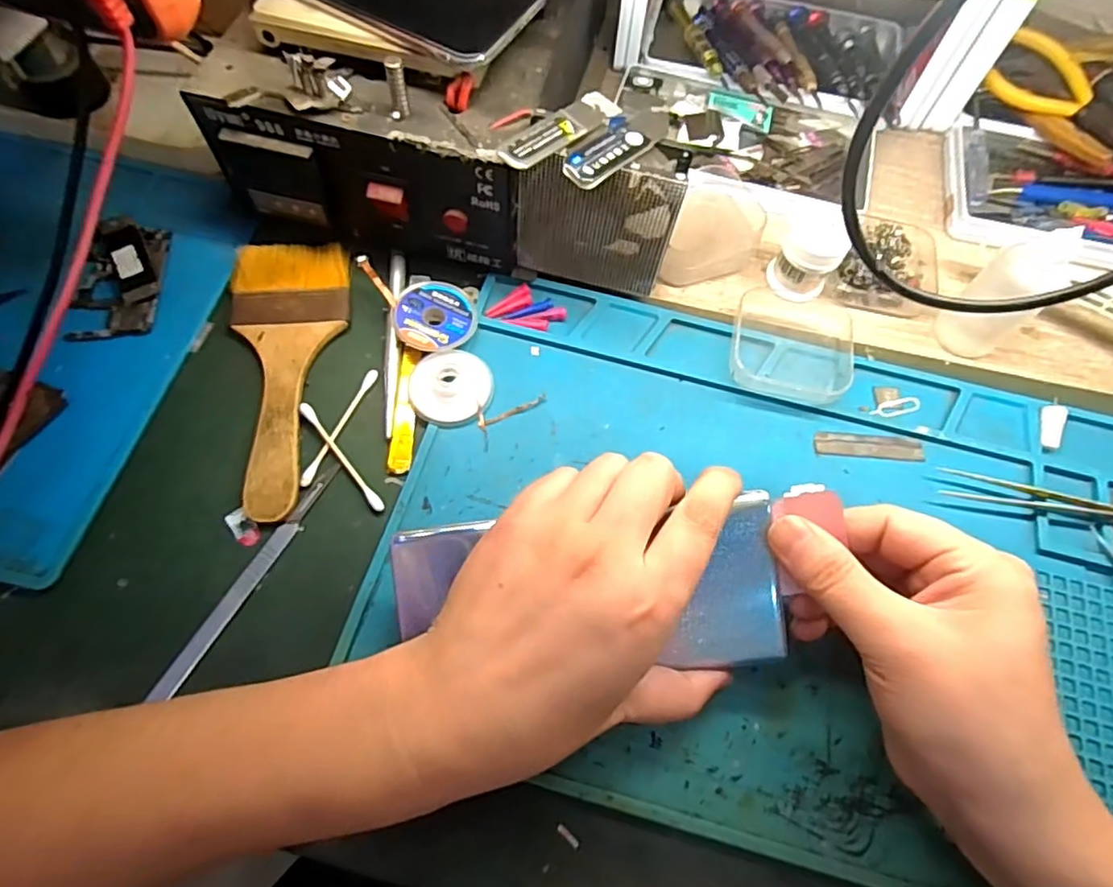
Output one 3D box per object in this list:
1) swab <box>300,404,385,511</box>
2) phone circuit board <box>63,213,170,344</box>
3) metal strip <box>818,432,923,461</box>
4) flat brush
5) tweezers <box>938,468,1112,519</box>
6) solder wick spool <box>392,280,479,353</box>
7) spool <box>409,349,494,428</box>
[{"bbox_3d":[-0.108,0.006,0.302,0.006,0.006,0.070,-37,72,-16],"label":"swab"},{"bbox_3d":[-0.242,-0.094,0.338,0.040,0.010,0.079,2,66,-1],"label":"phone circuit board"},{"bbox_3d":[0.165,0.001,0.317,0.057,0.004,0.014,3,66,-1],"label":"metal strip"},{"bbox_3d":[-0.142,-0.039,0.315,0.060,0.010,0.158,-5,66,-4],"label":"flat brush"},{"bbox_3d":[0.267,0.030,0.304,0.138,0.011,0.015,11,66,3],"label":"tweezers"},{"bbox_3d":[-0.067,-0.070,0.331,0.044,0.009,0.046,1,66,-2],"label":"solder wick spool"},{"bbox_3d":[-0.055,-0.030,0.316,0.043,0.009,0.040,1,66,-2],"label":"spool"}]

